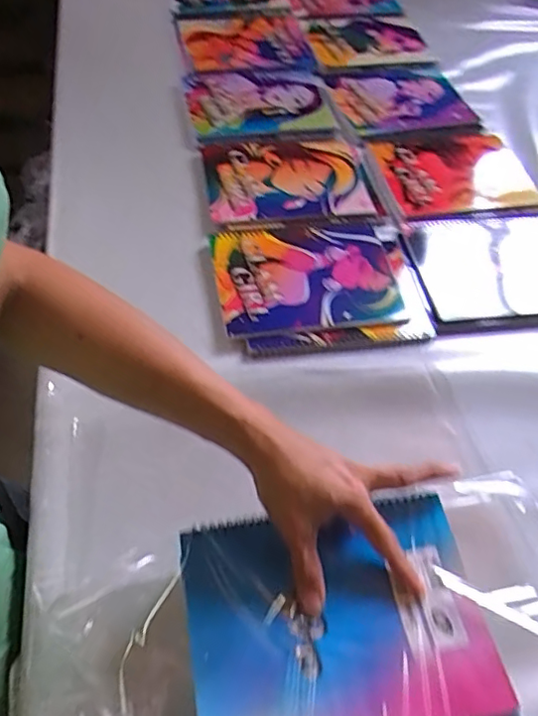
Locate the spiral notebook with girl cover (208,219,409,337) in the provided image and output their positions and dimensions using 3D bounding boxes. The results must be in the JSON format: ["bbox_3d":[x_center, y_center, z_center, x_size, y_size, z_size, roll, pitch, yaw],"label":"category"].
[{"bbox_3d":[0.048,-0.090,0.621,0.209,0.016,0.150,-5,56,-9],"label":"spiral notebook with girl cover"}]

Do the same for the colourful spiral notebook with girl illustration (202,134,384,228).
[{"bbox_3d":[0.024,-0.226,0.706,0.204,0.012,0.159,-6,56,-9],"label":"colourful spiral notebook with girl illustration"}]

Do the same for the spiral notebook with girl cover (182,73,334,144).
[{"bbox_3d":[-0.013,-0.357,0.787,0.198,0.020,0.145,-6,56,-8],"label":"spiral notebook with girl cover"}]

